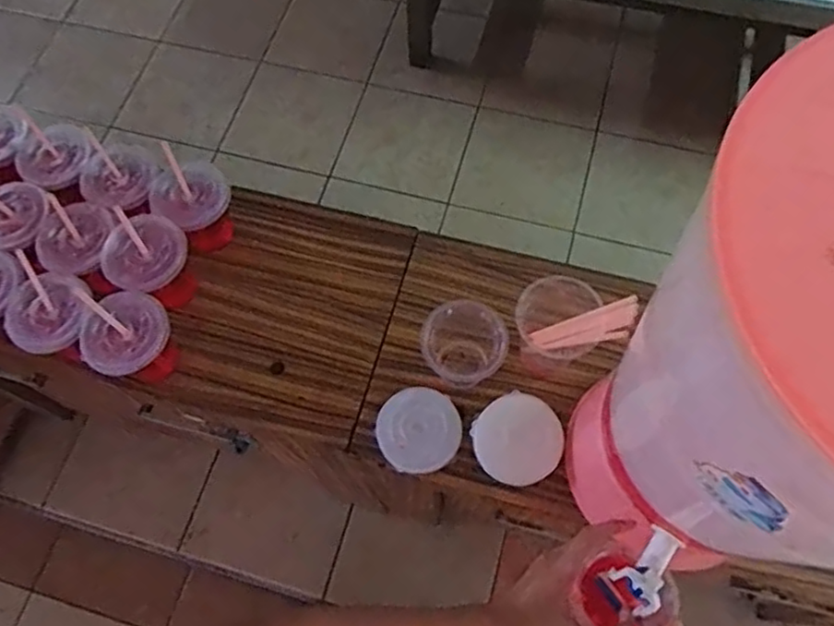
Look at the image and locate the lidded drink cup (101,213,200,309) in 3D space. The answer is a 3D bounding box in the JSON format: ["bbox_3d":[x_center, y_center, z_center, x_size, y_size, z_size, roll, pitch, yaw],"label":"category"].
[{"bbox_3d":[-0.304,-0.053,0.767,0.085,0.110,0.089,-1,67,2],"label":"lidded drink cup"}]

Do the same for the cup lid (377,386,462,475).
[{"bbox_3d":[0.003,0.129,0.728,0.088,0.014,0.091,-1,67,2],"label":"cup lid"}]

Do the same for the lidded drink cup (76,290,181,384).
[{"bbox_3d":[-0.315,0.035,0.744,0.094,0.105,0.097,-1,67,2],"label":"lidded drink cup"}]

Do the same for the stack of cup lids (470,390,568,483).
[{"bbox_3d":[0.113,0.140,0.730,0.093,0.035,0.094,40,92,9],"label":"stack of cup lids"}]

